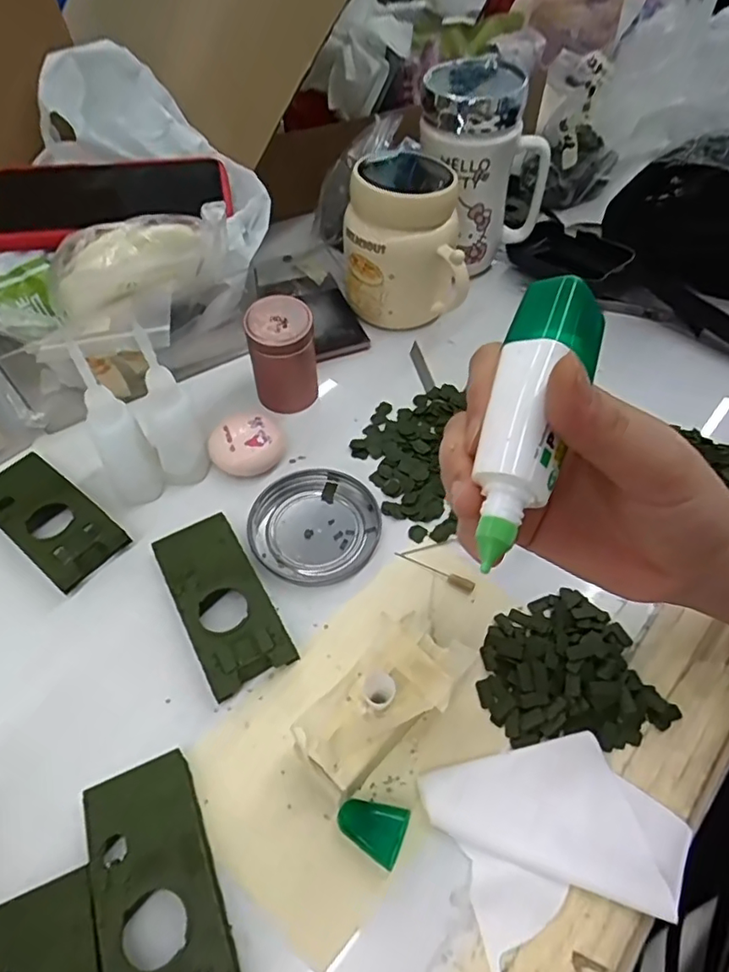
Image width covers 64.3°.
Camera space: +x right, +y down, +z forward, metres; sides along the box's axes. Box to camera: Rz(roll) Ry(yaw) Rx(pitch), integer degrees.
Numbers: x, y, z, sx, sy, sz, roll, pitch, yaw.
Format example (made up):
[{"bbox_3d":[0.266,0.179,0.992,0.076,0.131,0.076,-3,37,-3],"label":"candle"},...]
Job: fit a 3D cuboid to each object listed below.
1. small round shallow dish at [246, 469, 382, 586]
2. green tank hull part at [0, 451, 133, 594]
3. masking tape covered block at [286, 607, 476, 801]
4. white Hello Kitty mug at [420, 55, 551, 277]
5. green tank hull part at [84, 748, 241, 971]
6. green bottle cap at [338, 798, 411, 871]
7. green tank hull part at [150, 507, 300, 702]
[{"bbox_3d":[-0.031,0.024,0.359,0.077,0.007,0.076,0,54,0],"label":"small round shallow dish"},{"bbox_3d":[-0.193,0.017,0.353,0.106,0.015,0.046,33,60,22],"label":"green tank hull part"},{"bbox_3d":[0.010,0.104,0.279,0.044,0.043,0.083,34,61,22],"label":"masking tape covered block"},{"bbox_3d":[0.087,-0.248,0.461,0.092,0.137,0.073,-30,59,-20],"label":"white Hello Kitty mug"},{"bbox_3d":[-0.086,0.171,0.245,0.047,0.020,0.103,-21,56,-14],"label":"green tank hull part"},{"bbox_3d":[0.003,0.153,0.261,0.030,0.017,0.023,21,56,15],"label":"green bottle cap"},{"bbox_3d":[-0.080,0.062,0.323,0.045,0.019,0.106,-25,58,-17],"label":"green tank hull part"}]

